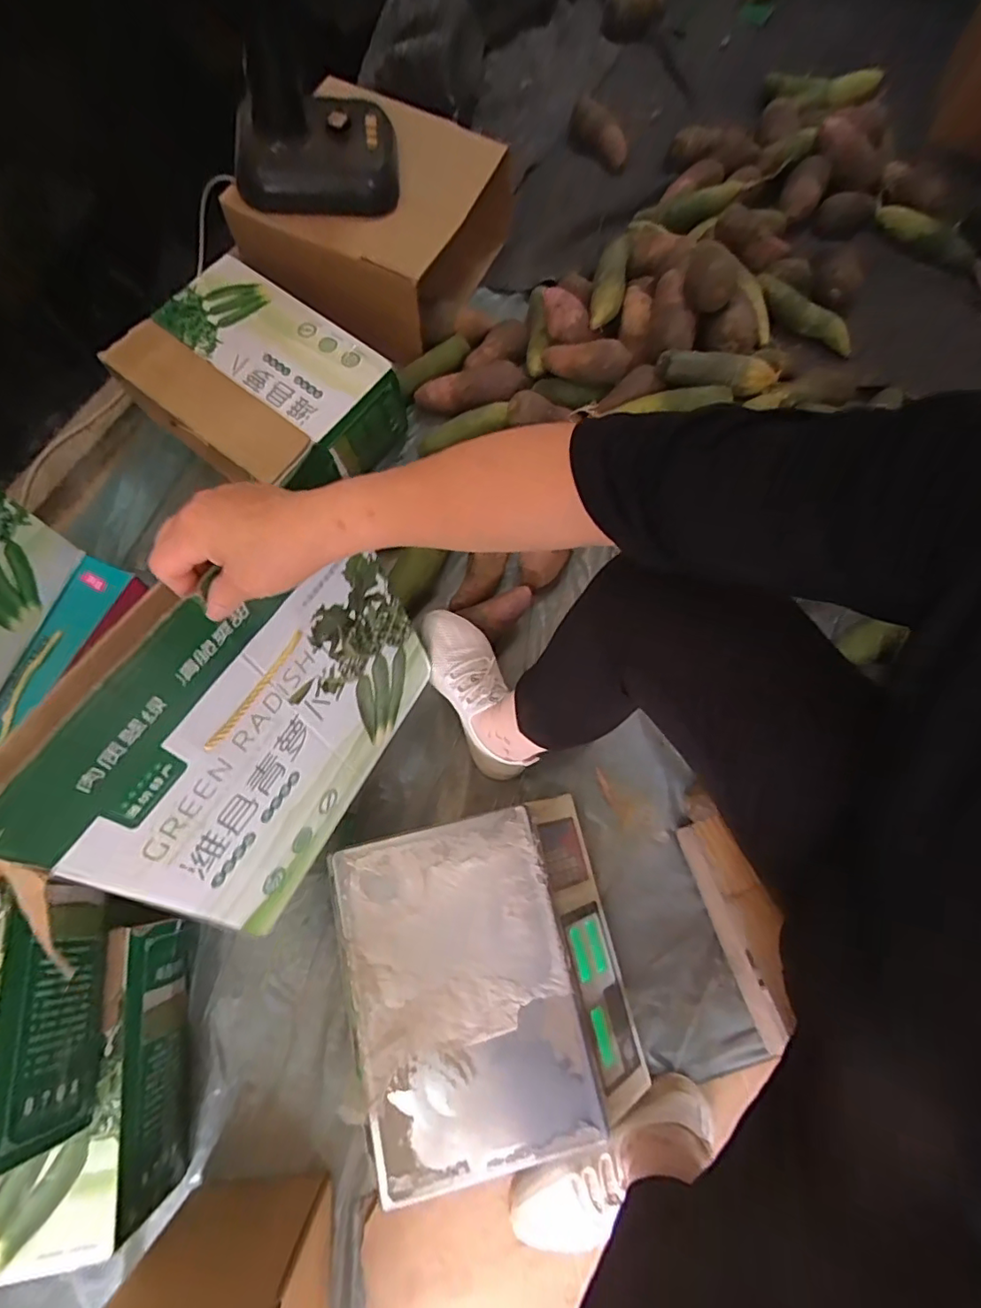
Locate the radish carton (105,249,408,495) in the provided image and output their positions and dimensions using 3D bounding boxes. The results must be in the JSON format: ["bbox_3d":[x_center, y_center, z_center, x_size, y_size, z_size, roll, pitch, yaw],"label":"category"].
[{"bbox_3d":[-0.350,-0.410,0.857,0.369,0.127,0.257,37,74,10],"label":"radish carton"}]

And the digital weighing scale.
[{"bbox_3d":[0.001,0.360,0.640,0.294,0.107,0.321,-12,72,-6],"label":"digital weighing scale"}]

